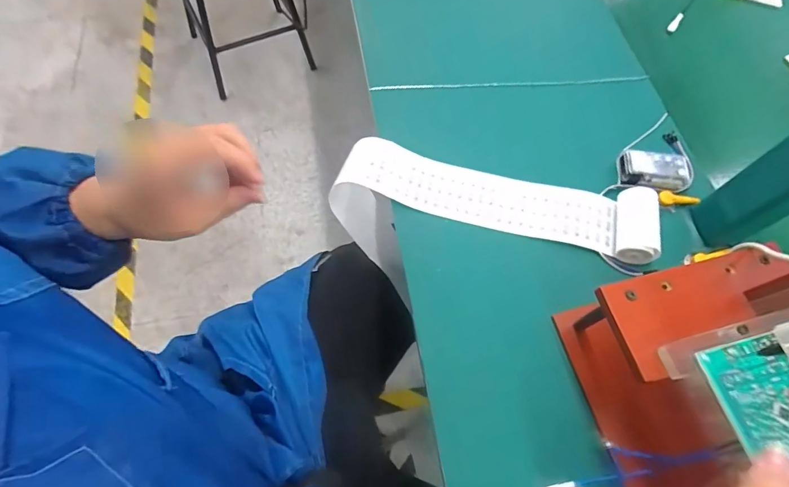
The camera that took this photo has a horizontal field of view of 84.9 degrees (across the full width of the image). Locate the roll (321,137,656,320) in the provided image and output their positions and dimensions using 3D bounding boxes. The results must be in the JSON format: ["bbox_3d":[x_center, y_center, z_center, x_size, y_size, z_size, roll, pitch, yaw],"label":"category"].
[{"bbox_3d":[0.101,-0.015,0.488,0.323,0.188,0.092,6,64,13],"label":"roll"}]

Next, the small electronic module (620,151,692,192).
[{"bbox_3d":[0.281,-0.077,0.466,0.069,0.020,0.042,9,65,1],"label":"small electronic module"}]

